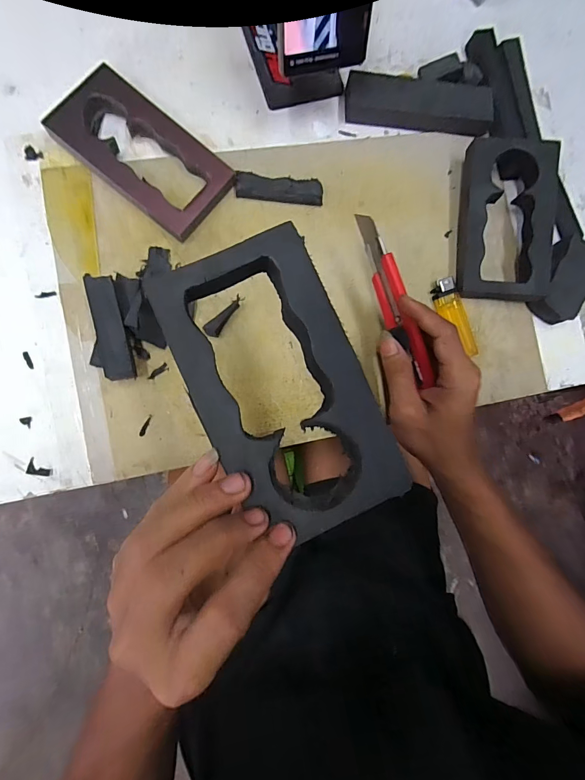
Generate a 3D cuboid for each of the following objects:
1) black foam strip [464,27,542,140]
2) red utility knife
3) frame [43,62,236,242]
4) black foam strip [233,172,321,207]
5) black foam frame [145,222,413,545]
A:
[{"bbox_3d":[0.211,-0.305,0.384,0.048,0.024,0.115,-9,88,-9],"label":"black foam strip"},{"bbox_3d":[0.084,-0.073,0.317,0.012,0.029,0.145,-24,94,-9],"label":"red utility knife"},{"bbox_3d":[-0.128,-0.204,0.331,0.139,0.026,0.078,38,82,-4],"label":"frame"},{"bbox_3d":[-0.011,-0.188,0.353,0.081,0.010,0.023,1,86,-8],"label":"black foam strip"},{"bbox_3d":[-0.007,-0.003,0.182,0.079,0.017,0.142,-23,90,-9],"label":"black foam frame"}]

